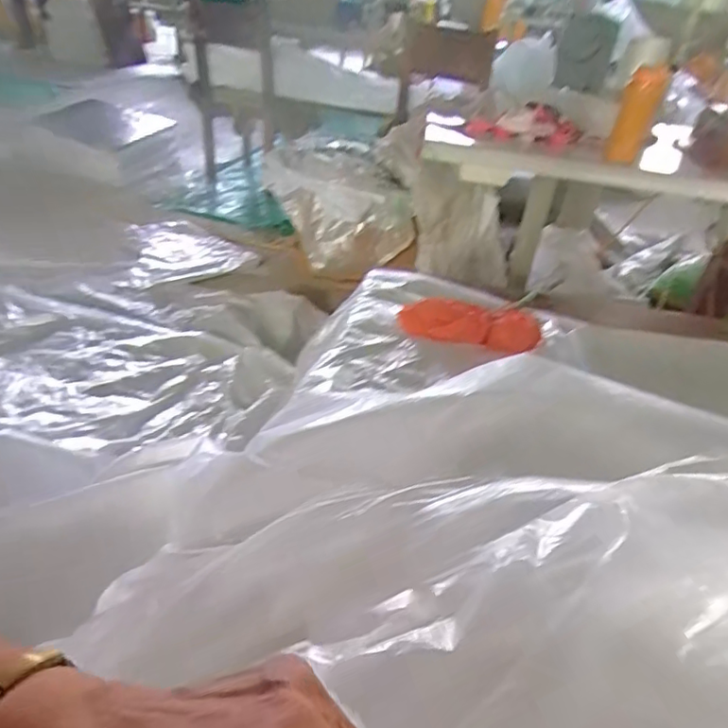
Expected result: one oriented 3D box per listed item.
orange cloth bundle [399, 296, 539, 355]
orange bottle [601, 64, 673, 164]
[{"bbox_3d":[0.200,-0.073,1.079,0.264,0.058,0.094,7,36,1],"label":"orange cloth bundle"},{"bbox_3d":[0.548,-0.502,1.151,0.069,0.164,0.066,19,38,17],"label":"orange bottle"}]

